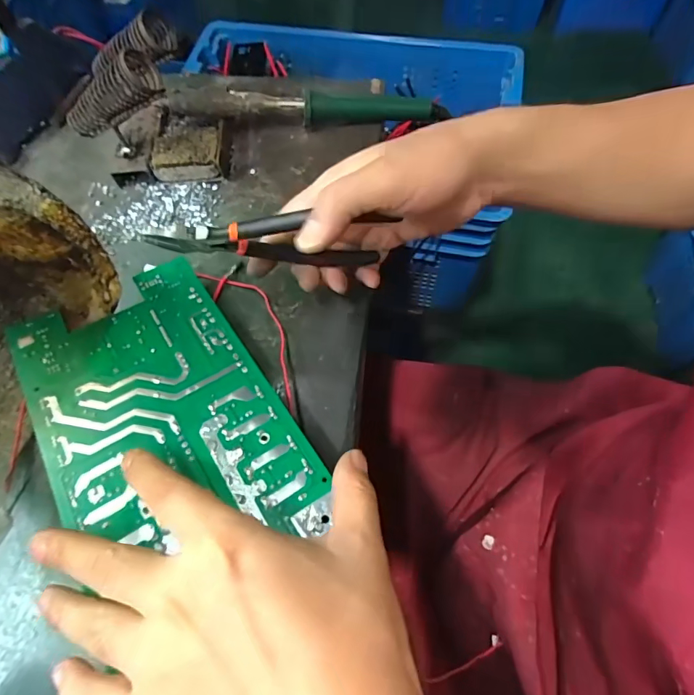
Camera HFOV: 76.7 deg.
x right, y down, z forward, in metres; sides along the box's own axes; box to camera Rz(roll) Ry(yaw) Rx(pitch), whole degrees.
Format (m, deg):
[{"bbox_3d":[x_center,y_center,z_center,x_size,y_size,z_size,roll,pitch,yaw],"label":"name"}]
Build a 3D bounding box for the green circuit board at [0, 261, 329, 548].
[{"bbox_3d":[-0.118,0.036,0.271,0.128,0.004,0.221,-30,59,-18],"label":"green circuit board"}]

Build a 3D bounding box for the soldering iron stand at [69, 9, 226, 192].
[{"bbox_3d":[-0.176,-0.214,0.388,0.121,0.097,0.093,-2,62,-1],"label":"soldering iron stand"}]

